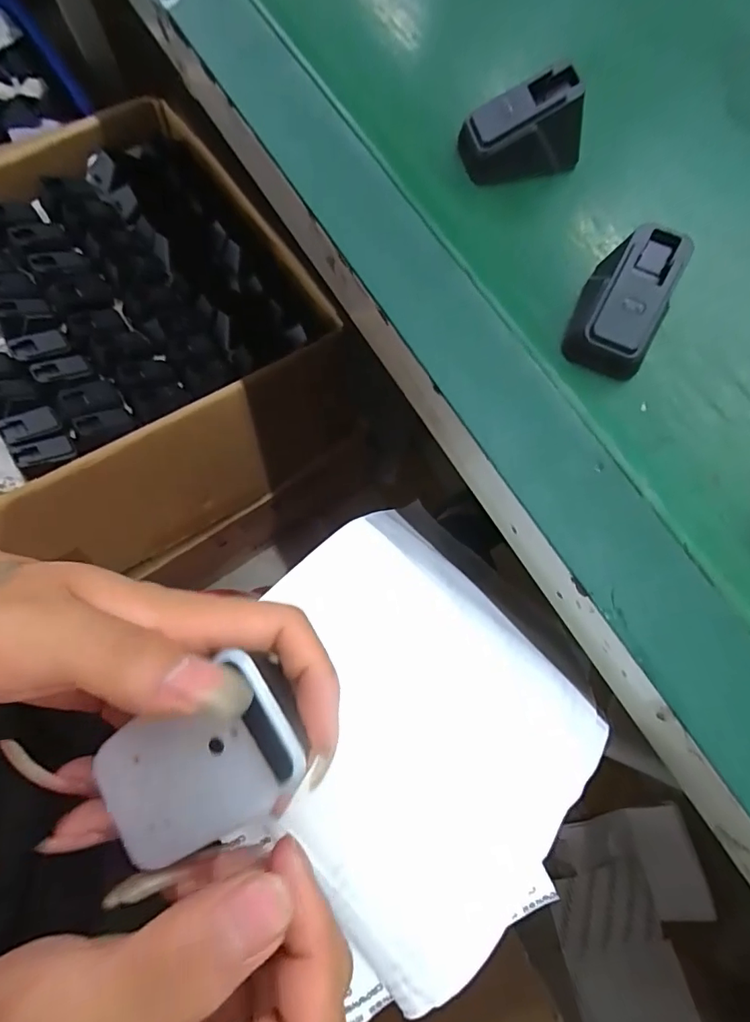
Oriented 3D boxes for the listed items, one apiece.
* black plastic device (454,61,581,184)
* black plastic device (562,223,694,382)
[{"bbox_3d":[0.086,-0.223,0.291,0.073,0.040,0.039,-11,74,-3],"label":"black plastic device"},{"bbox_3d":[0.129,-0.107,0.257,0.043,0.040,0.059,25,75,7],"label":"black plastic device"}]

